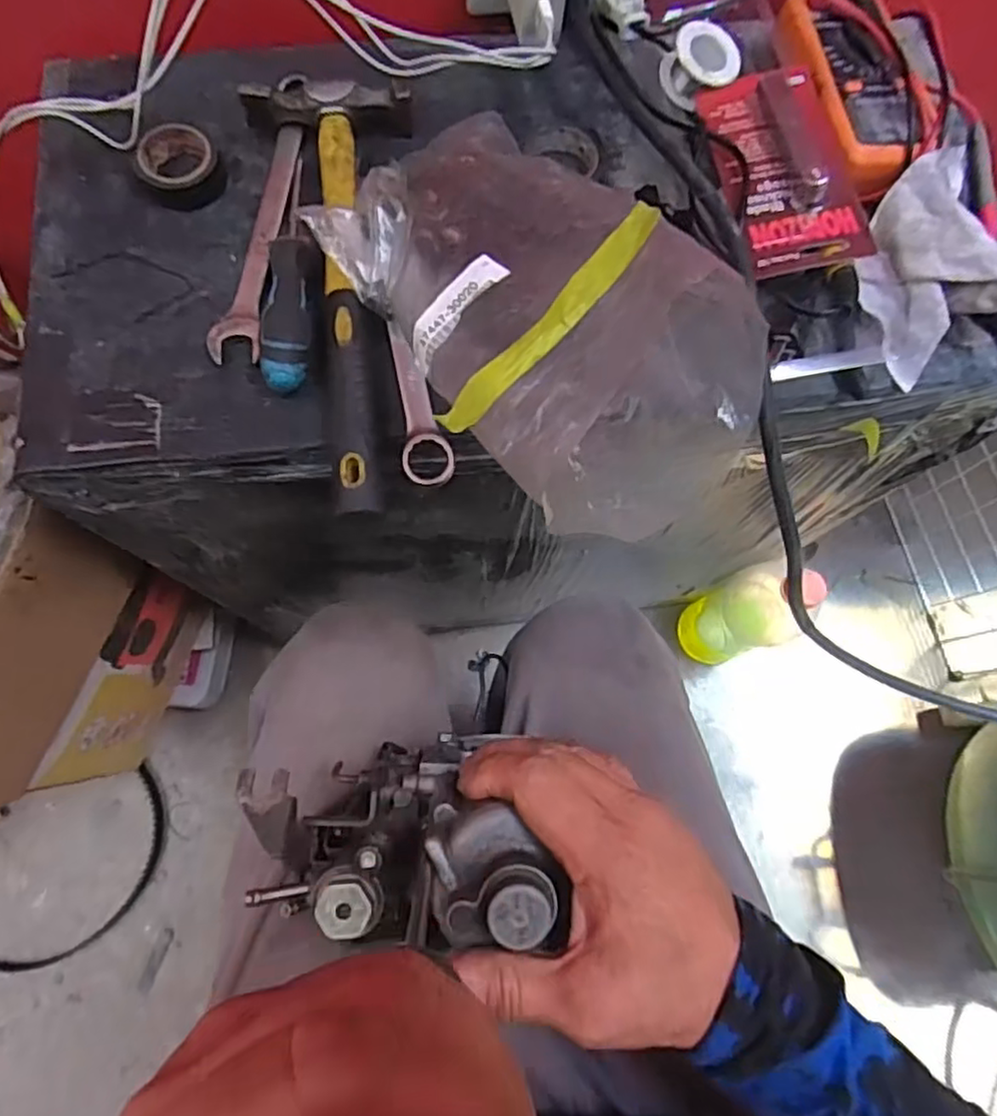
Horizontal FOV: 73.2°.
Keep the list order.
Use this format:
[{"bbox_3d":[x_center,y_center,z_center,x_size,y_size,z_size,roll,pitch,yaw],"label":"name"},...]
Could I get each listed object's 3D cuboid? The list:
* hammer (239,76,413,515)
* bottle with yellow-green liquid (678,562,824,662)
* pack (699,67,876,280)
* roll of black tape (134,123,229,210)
[{"bbox_3d":[-0.089,-0.156,0.381,0.093,0.023,0.276,-6,74,-3],"label":"hammer"},{"bbox_3d":[0.295,0.074,0.824,0.069,0.324,0.085,-7,74,-4],"label":"bottle with yellow-green liquid"},{"bbox_3d":[0.163,-0.228,0.387,0.064,0.017,0.139,-14,74,16],"label":"pack"},{"bbox_3d":[-0.197,-0.245,0.419,0.046,0.026,0.038,-5,74,-3],"label":"roll of black tape"}]

